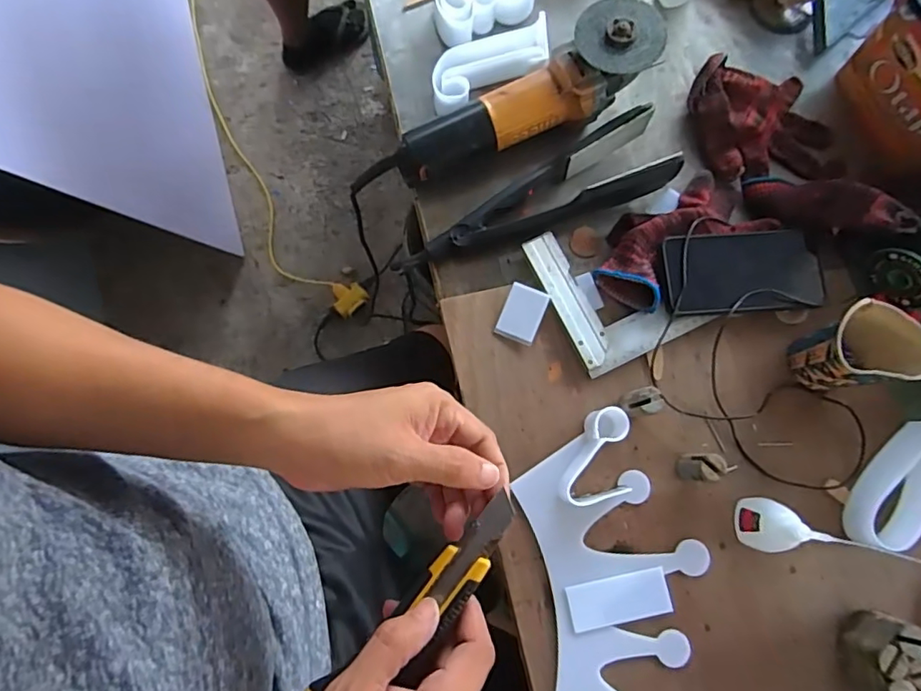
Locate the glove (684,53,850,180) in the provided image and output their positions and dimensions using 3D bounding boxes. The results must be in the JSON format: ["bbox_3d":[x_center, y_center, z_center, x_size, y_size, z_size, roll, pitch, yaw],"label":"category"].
[{"bbox_3d":[0.336,-0.245,0.603,0.156,0.040,0.129,-1,78,-1],"label":"glove"}]

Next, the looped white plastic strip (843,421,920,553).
[{"bbox_3d":[0.400,0.126,0.503,0.044,0.038,0.127,26,79,5],"label":"looped white plastic strip"}]

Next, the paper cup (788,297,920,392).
[{"bbox_3d":[0.355,0.005,0.503,0.071,0.095,0.068,0,78,-1],"label":"paper cup"}]

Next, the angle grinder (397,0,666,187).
[{"bbox_3d":[0.067,-0.251,0.566,0.292,0.068,0.081,-28,79,5],"label":"angle grinder"}]

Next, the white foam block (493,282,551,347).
[{"bbox_3d":[0.061,-0.031,0.545,0.040,0.015,0.054,22,79,4],"label":"white foam block"}]

